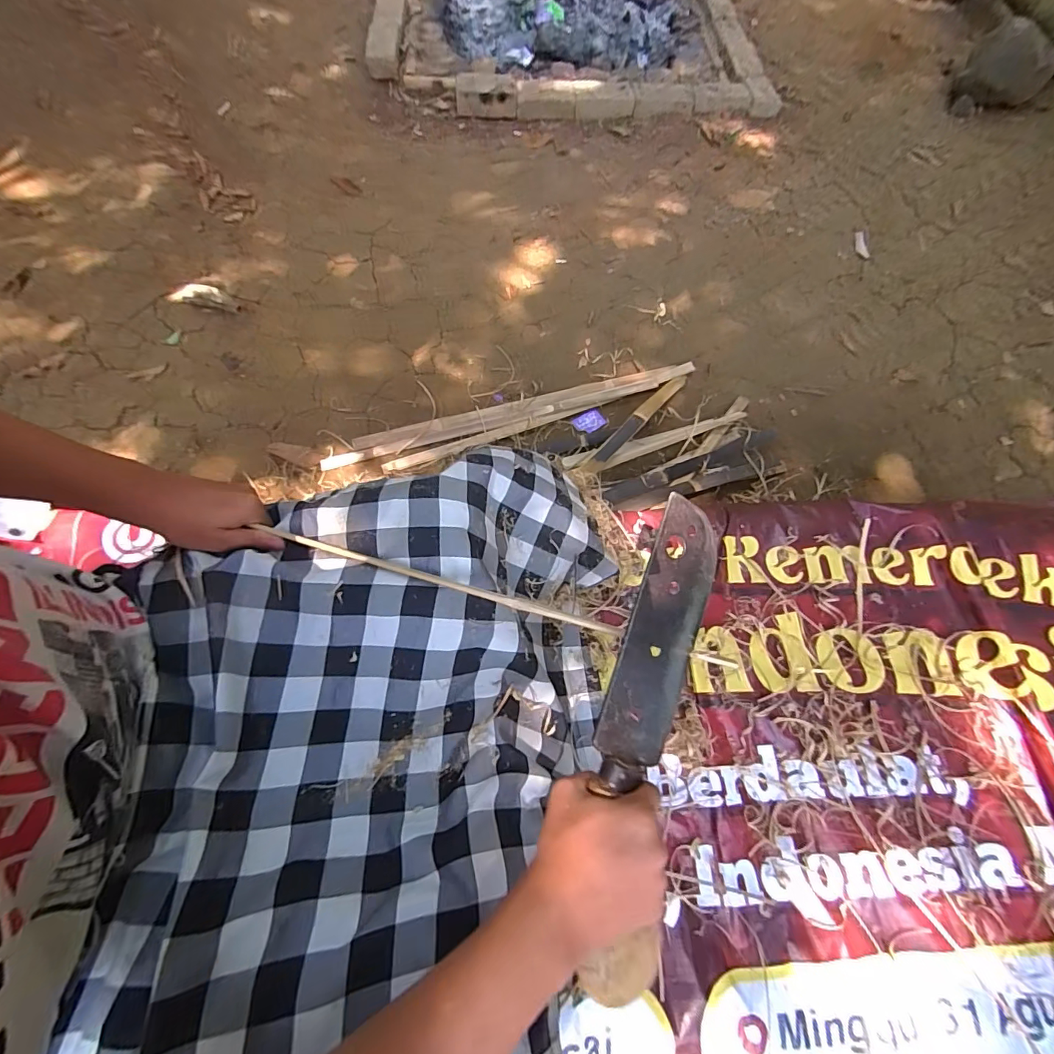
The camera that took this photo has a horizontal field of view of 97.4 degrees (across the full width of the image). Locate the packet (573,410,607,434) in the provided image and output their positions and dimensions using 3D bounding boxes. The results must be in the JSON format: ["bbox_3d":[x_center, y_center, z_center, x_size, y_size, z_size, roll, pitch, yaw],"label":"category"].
[{"bbox_3d":[0.167,-0.279,1.236,0.081,0.013,0.056,-27,73,-10],"label":"packet"}]

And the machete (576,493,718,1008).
[{"bbox_3d":[0.093,0.158,0.364,0.073,0.031,0.365,13,79,4],"label":"machete"}]

